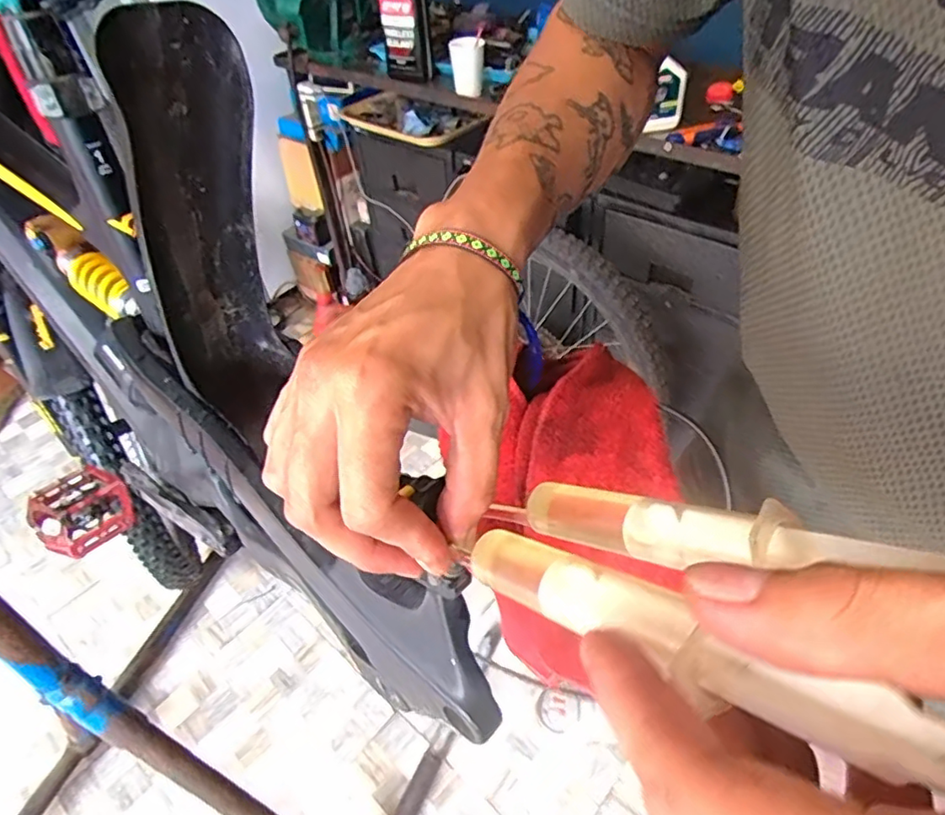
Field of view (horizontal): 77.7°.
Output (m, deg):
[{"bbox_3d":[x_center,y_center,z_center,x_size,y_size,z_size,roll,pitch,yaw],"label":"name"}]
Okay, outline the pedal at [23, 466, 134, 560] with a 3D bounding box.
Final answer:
[{"bbox_3d":[-0.446,0.115,0.670,0.109,0.031,0.092,31,55,31],"label":"pedal"}]

